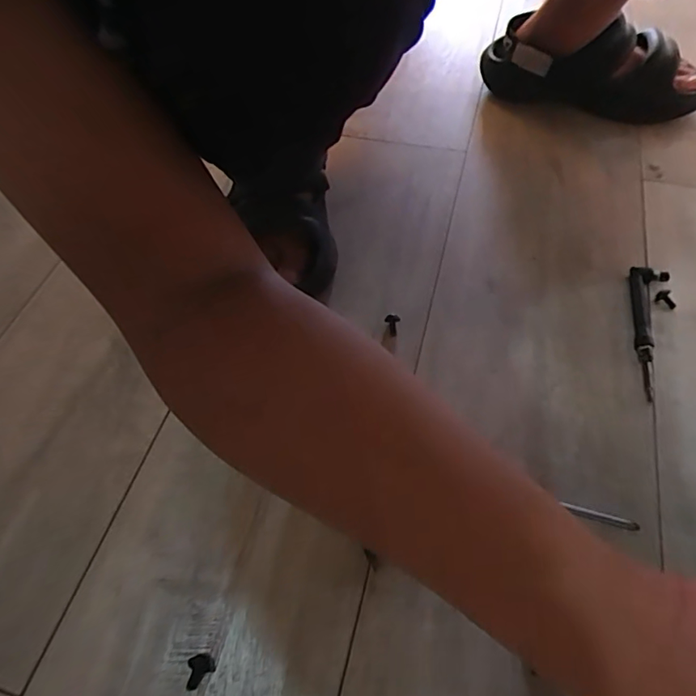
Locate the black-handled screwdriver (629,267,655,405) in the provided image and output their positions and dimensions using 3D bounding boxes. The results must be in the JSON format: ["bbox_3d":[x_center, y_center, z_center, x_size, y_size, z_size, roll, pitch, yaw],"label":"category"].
[{"bbox_3d":[0.273,-0.016,0.447,0.018,0.012,0.144,9,60,9],"label":"black-handled screwdriver"}]

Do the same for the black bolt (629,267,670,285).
[{"bbox_3d":[0.295,-0.069,0.477,0.034,0.010,0.016,17,62,14],"label":"black bolt"}]

